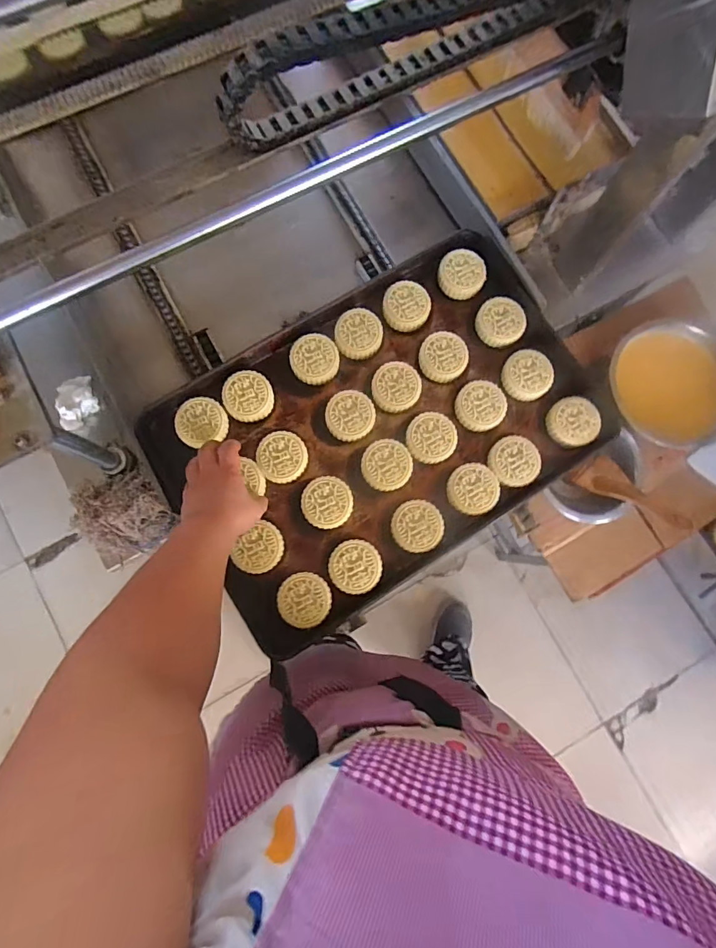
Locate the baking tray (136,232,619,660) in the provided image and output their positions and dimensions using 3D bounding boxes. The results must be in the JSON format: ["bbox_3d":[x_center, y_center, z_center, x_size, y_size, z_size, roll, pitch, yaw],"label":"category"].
[{"bbox_3d":[0.032,-0.065,0.652,0.581,0.038,0.397,-34,84,-6],"label":"baking tray"}]

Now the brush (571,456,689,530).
[{"bbox_3d":[0.463,0.038,0.758,0.178,0.047,0.069,38,82,29],"label":"brush"}]

